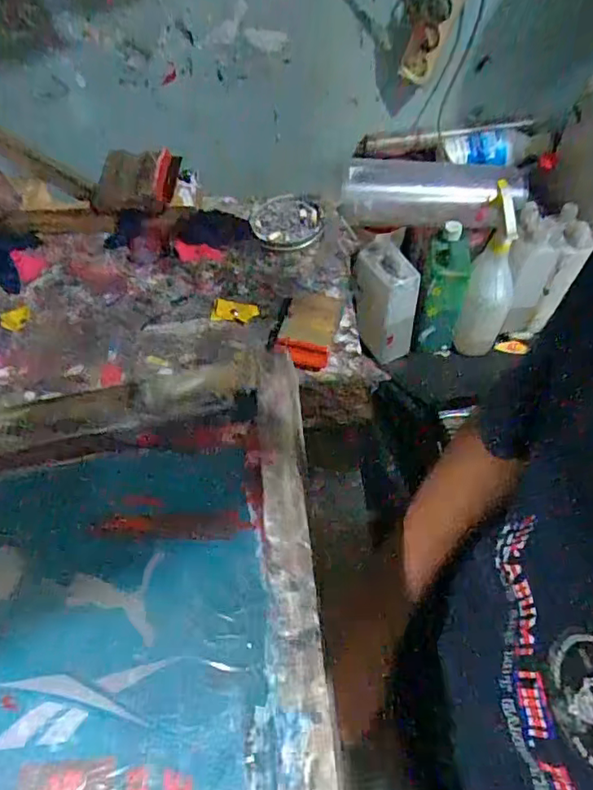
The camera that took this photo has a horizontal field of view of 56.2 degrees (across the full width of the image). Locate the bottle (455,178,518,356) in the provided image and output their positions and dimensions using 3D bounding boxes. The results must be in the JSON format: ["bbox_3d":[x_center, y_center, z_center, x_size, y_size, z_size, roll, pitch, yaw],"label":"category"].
[{"bbox_3d":[0.314,-0.179,0.885,0.086,0.264,0.099,20,58,13],"label":"bottle"}]

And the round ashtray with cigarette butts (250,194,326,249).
[{"bbox_3d":[-0.013,-0.234,0.750,0.095,0.023,0.092,0,56,0],"label":"round ashtray with cigarette butts"}]

